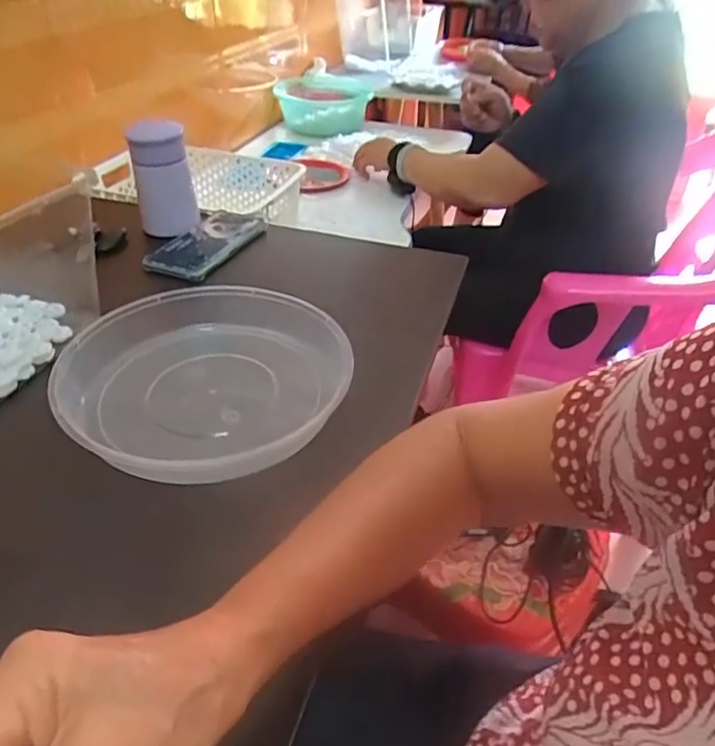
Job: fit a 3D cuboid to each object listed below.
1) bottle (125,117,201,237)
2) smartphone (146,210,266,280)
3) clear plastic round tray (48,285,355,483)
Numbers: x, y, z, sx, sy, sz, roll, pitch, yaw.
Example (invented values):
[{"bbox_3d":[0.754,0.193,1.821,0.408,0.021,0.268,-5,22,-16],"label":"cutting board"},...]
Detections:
[{"bbox_3d":[-0.234,-0.241,0.719,0.062,0.120,0.053,-27,46,-33],"label":"bottle"},{"bbox_3d":[-0.183,-0.159,0.718,0.090,0.015,0.159,16,39,16],"label":"smartphone"},{"bbox_3d":[-0.121,0.000,0.493,0.222,0.036,0.223,2,37,-1],"label":"clear plastic round tray"}]

